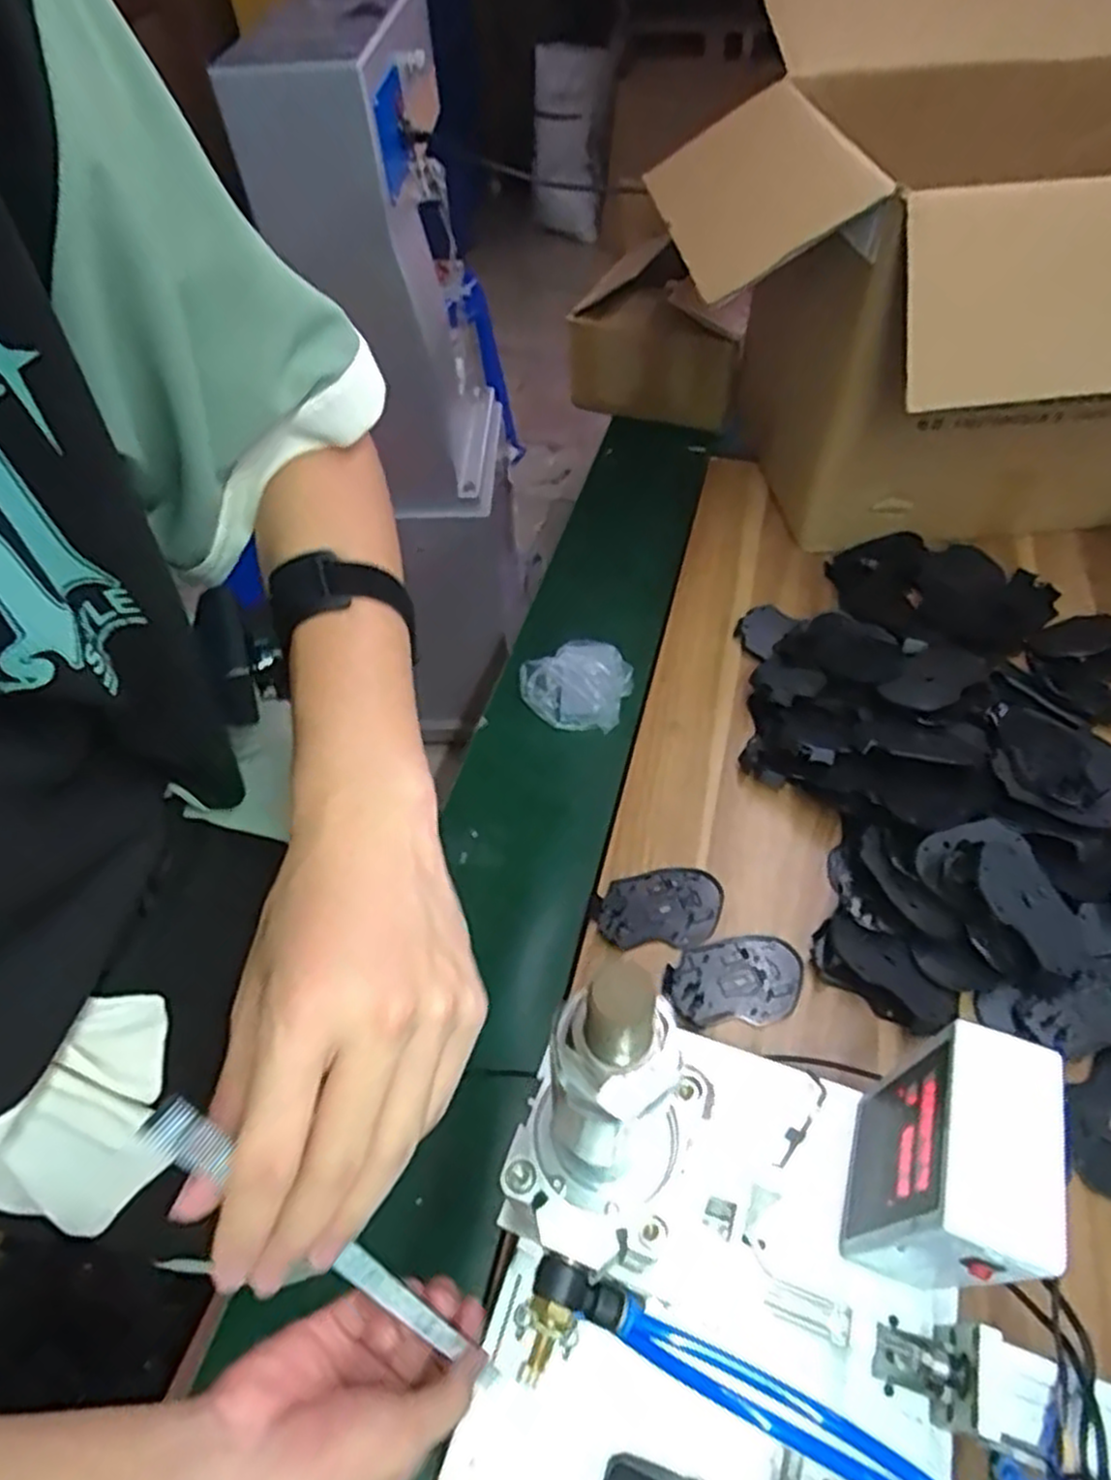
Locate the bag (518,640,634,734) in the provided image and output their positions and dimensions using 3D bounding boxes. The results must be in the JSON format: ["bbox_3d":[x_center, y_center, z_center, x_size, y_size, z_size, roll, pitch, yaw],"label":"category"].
[{"bbox_3d":[0.035,-0.069,0.864,0.117,0.040,0.125,37,62,27],"label":"bag"}]

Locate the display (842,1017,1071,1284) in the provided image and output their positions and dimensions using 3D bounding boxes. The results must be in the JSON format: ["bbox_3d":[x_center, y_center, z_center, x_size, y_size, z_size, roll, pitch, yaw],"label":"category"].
[{"bbox_3d":[0.231,0.252,0.464,0.068,0.176,0.107,14,54,14],"label":"display"}]

